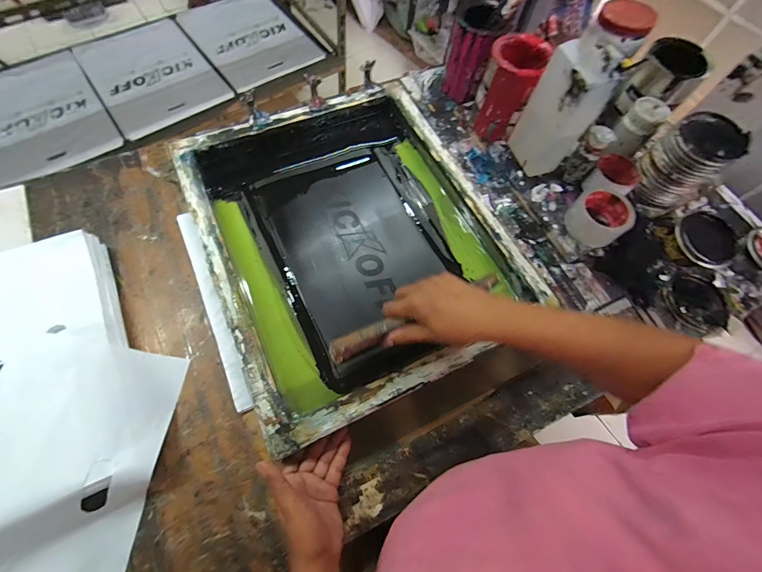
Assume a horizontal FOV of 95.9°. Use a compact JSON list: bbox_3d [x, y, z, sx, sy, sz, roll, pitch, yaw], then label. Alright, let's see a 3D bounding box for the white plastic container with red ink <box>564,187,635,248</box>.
[{"bbox_3d":[0.386,-0.123,0.609,0.086,0.059,0.092,1,68,-2],"label":"white plastic container with red ink"}]

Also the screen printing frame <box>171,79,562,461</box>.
[{"bbox_3d":[-0.050,-0.091,0.592,0.451,0.063,0.557,-23,69,-12],"label":"screen printing frame"}]

